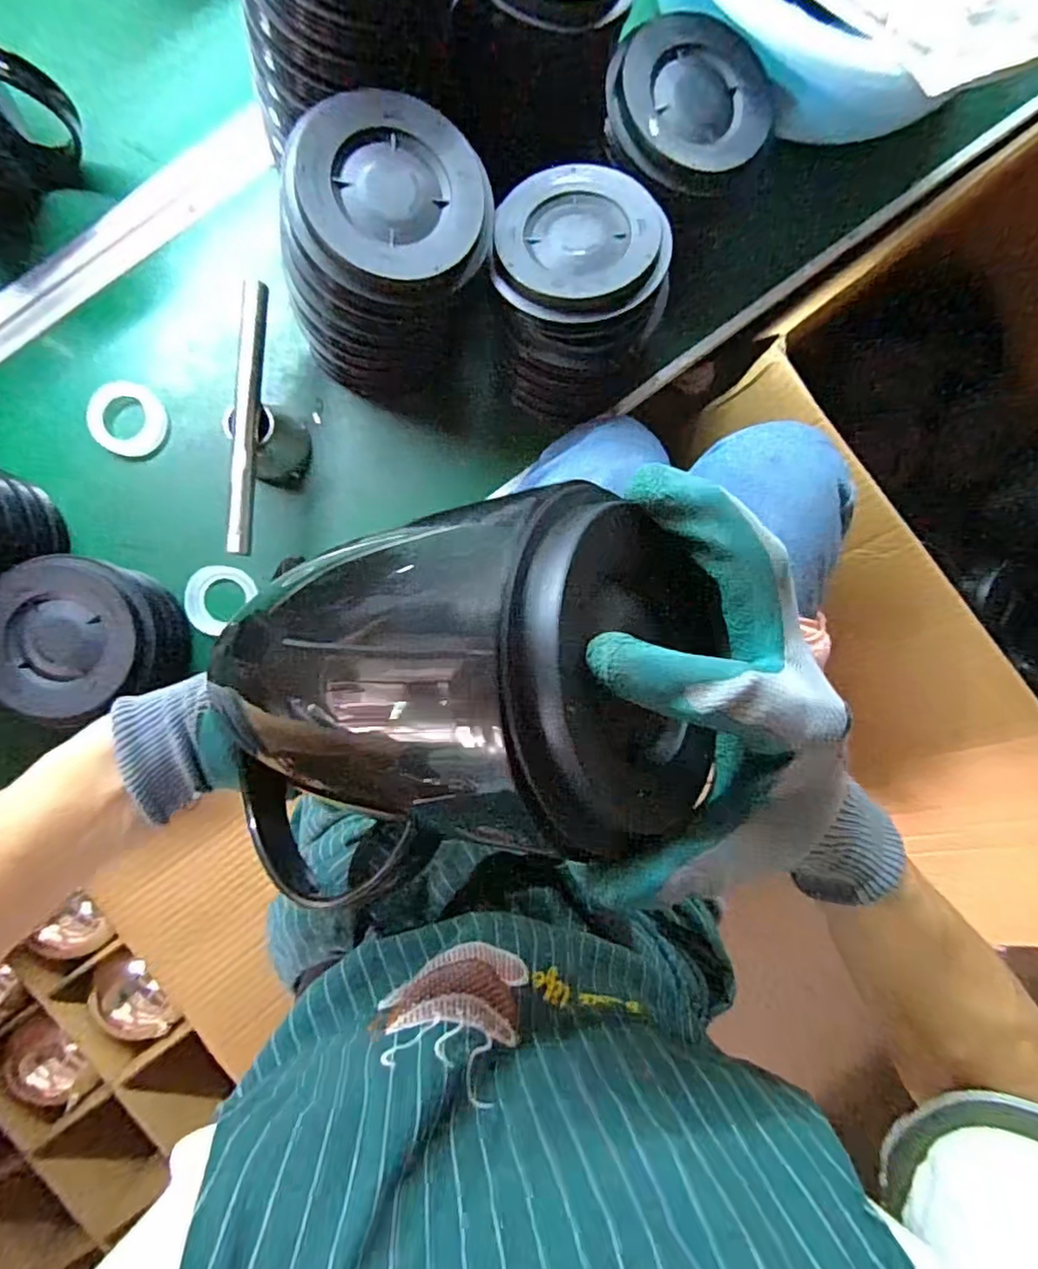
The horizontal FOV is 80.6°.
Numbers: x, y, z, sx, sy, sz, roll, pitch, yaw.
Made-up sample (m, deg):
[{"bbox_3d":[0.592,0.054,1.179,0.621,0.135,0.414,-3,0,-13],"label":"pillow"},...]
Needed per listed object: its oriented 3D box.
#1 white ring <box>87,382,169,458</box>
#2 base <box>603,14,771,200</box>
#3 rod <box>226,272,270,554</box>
[{"bbox_3d":[-0.326,-0.180,0.506,0.057,0.015,0.058,0,92,-2],"label":"white ring"},{"bbox_3d":[0.117,-0.367,0.424,0.101,0.026,0.108,-42,102,-5],"label":"base"},{"bbox_3d":[-0.203,-0.161,0.458,0.017,0.013,0.198,5,91,-2],"label":"rod"}]

